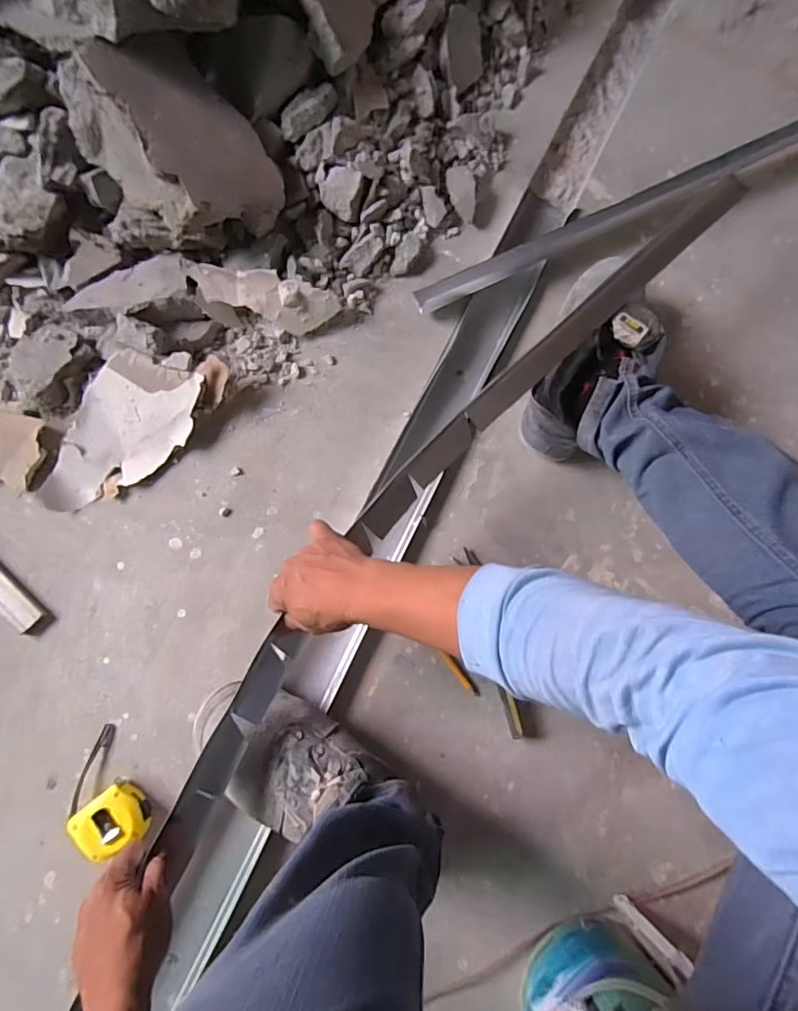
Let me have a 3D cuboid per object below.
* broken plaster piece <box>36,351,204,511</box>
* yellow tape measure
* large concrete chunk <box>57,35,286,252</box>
[{"bbox_3d":[-0.349,-0.083,0.636,0.127,0.043,0.215,25,80,0],"label":"broken plaster piece"},{"bbox_3d":[-0.335,0.324,0.562,0.072,0.039,0.117,-32,85,-8],"label":"yellow tape measure"},{"bbox_3d":[-0.283,-0.452,0.637,0.220,0.125,0.220,1,81,-4],"label":"large concrete chunk"}]

